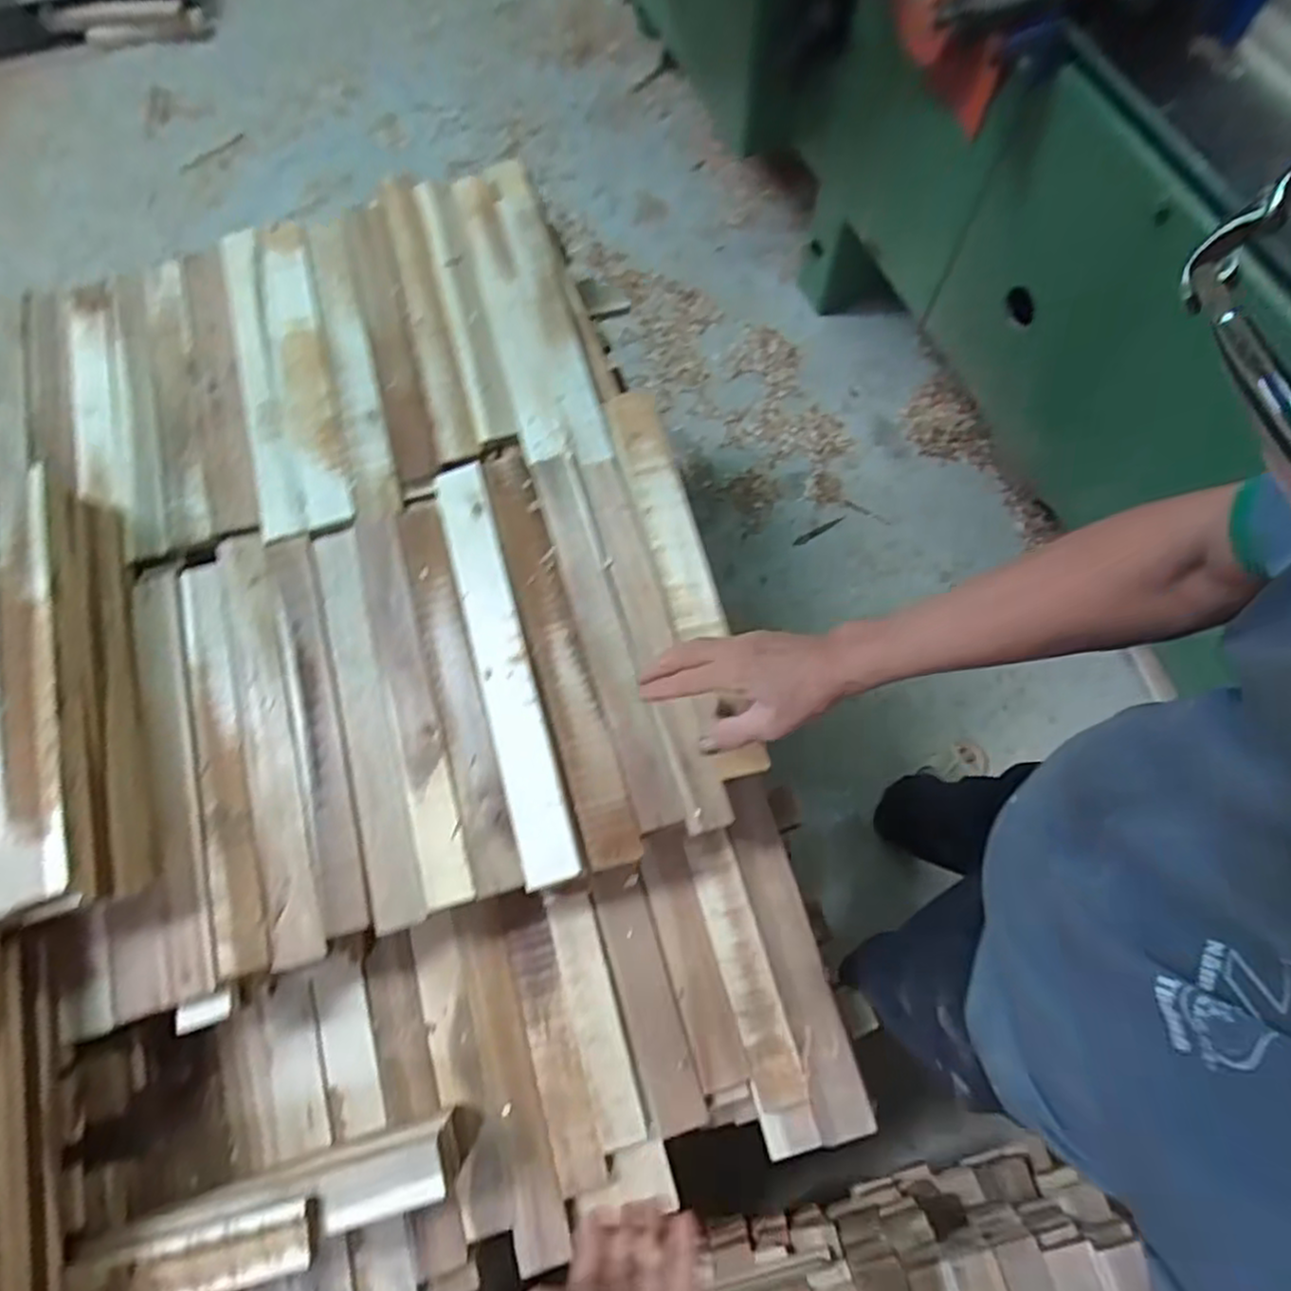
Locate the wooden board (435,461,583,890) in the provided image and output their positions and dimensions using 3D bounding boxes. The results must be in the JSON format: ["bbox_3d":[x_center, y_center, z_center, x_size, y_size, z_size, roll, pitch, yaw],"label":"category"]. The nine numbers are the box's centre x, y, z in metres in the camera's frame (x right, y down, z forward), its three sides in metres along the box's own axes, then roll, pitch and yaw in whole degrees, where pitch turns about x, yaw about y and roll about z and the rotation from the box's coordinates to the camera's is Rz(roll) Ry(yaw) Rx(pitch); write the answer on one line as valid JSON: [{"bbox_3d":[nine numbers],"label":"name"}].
[{"bbox_3d":[-0.147,0.012,0.747,0.052,0.010,0.450,-16,71,-5],"label":"wooden board"}]

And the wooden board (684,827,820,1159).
[{"bbox_3d":[0.106,0.345,0.744,0.051,0.026,0.305,-15,71,-4],"label":"wooden board"}]

